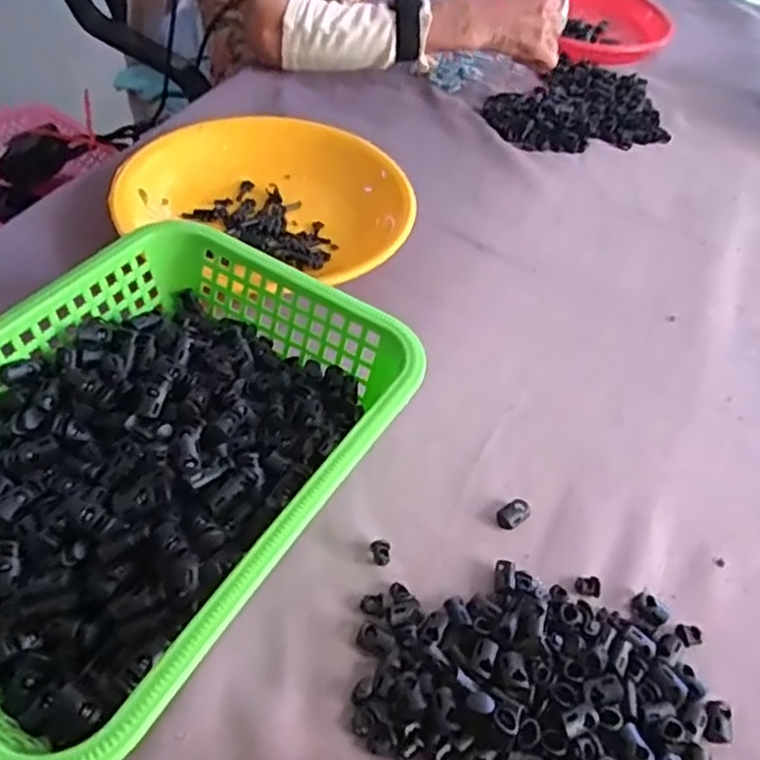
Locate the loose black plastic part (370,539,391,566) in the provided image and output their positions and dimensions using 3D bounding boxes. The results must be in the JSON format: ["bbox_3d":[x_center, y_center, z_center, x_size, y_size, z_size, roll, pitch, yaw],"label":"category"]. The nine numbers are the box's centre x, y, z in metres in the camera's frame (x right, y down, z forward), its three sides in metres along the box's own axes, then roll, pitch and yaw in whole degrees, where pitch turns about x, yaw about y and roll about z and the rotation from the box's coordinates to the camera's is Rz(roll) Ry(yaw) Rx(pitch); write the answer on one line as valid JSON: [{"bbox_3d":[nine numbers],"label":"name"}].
[{"bbox_3d":[0.001,0.102,0.403,0.012,0.008,0.014,-2,49,-7],"label":"loose black plastic part"}]

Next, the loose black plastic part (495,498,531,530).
[{"bbox_3d":[0.084,0.085,0.432,0.022,0.010,0.014,-28,57,-26],"label":"loose black plastic part"}]

